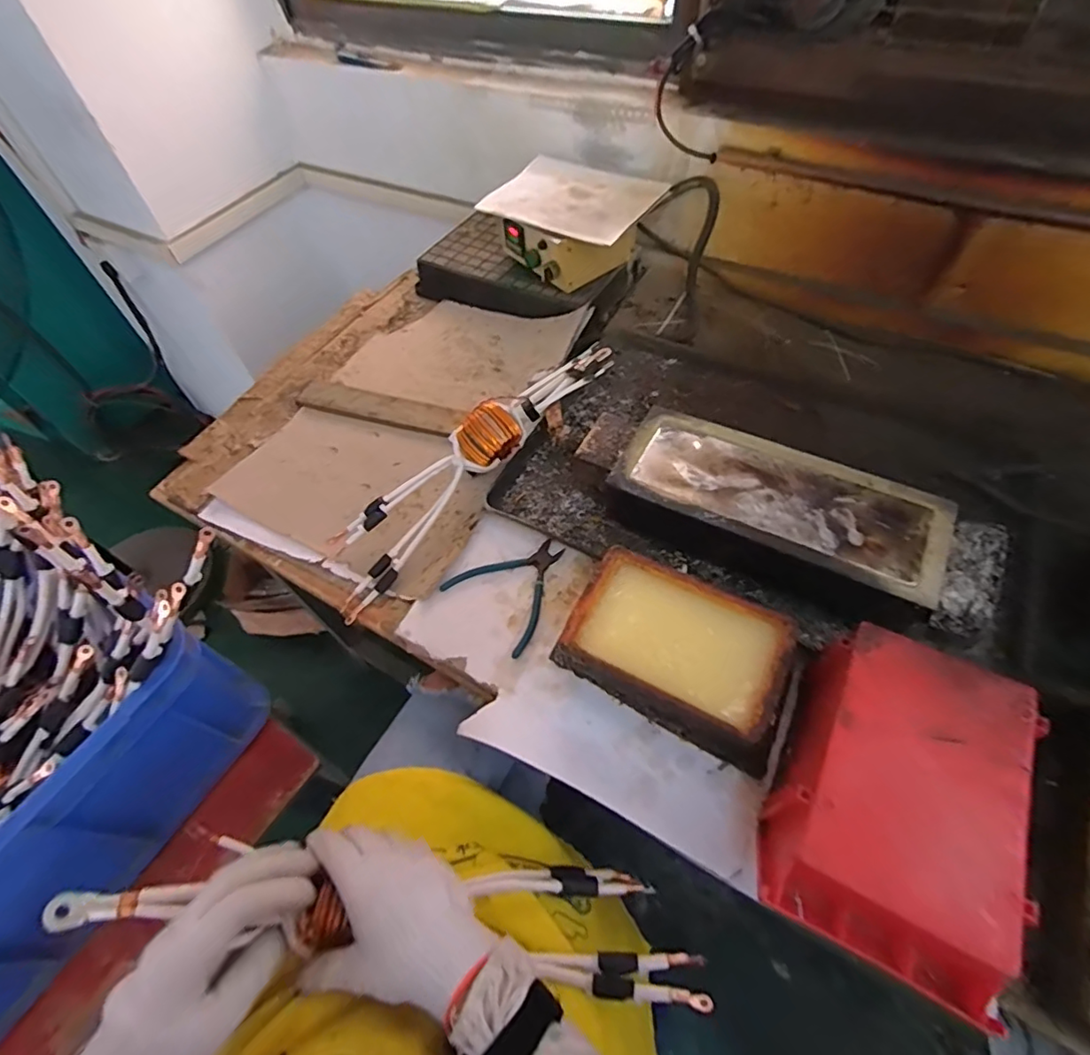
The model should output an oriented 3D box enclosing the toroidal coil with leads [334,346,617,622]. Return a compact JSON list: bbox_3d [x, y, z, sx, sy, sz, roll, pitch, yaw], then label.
[{"bbox_3d":[-0.094,-0.093,0.736,0.513,0.093,0.106,-45,63,-10],"label":"toroidal coil with leads"}]

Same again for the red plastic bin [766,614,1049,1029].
[{"bbox_3d":[0.275,0.219,0.445,0.149,0.120,0.230,22,60,19],"label":"red plastic bin"}]

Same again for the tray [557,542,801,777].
[{"bbox_3d":[0.134,0.122,0.553,0.225,0.068,0.140,23,60,19],"label":"tray"}]

